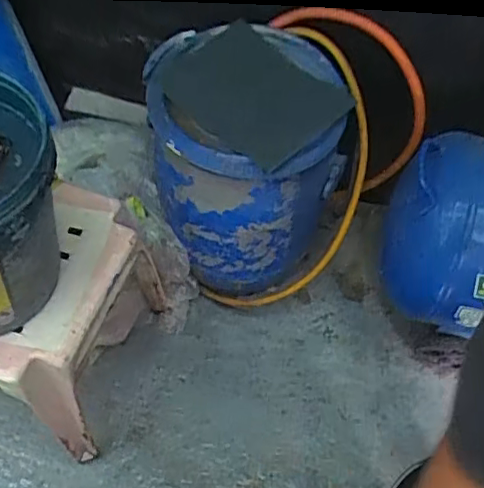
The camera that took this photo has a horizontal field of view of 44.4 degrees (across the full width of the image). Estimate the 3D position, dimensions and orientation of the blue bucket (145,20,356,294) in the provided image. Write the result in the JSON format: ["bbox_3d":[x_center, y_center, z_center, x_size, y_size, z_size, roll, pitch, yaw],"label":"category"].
[{"bbox_3d":[0.004,-0.193,1.300,0.386,0.465,0.435,-7,59,-8],"label":"blue bucket"}]

